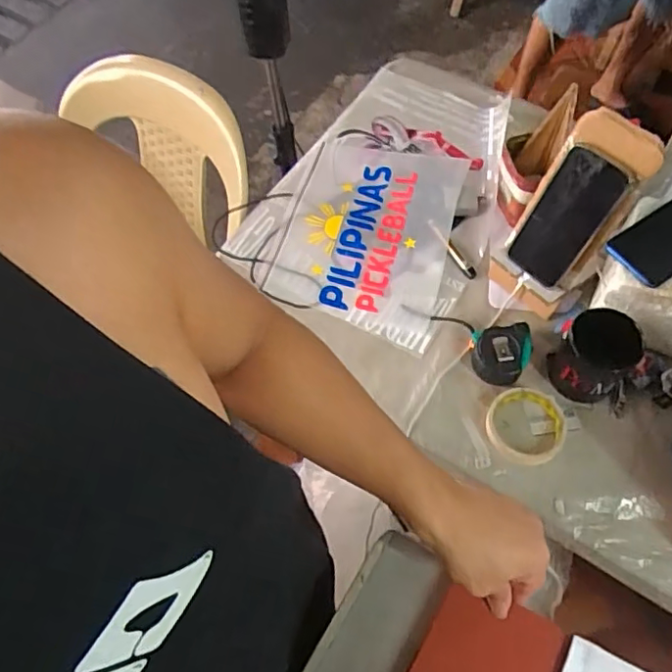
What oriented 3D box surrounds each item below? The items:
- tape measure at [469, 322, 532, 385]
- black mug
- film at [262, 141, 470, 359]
[{"bbox_3d":[0.213,0.020,0.735,0.073,0.045,0.075,-1,63,2],"label":"tape measure"},{"bbox_3d":[0.311,0.025,0.697,0.073,0.097,0.079,-1,63,2],"label":"black mug"},{"bbox_3d":[0.049,-0.156,0.862,0.237,0.010,0.340,13,65,9],"label":"film"}]

